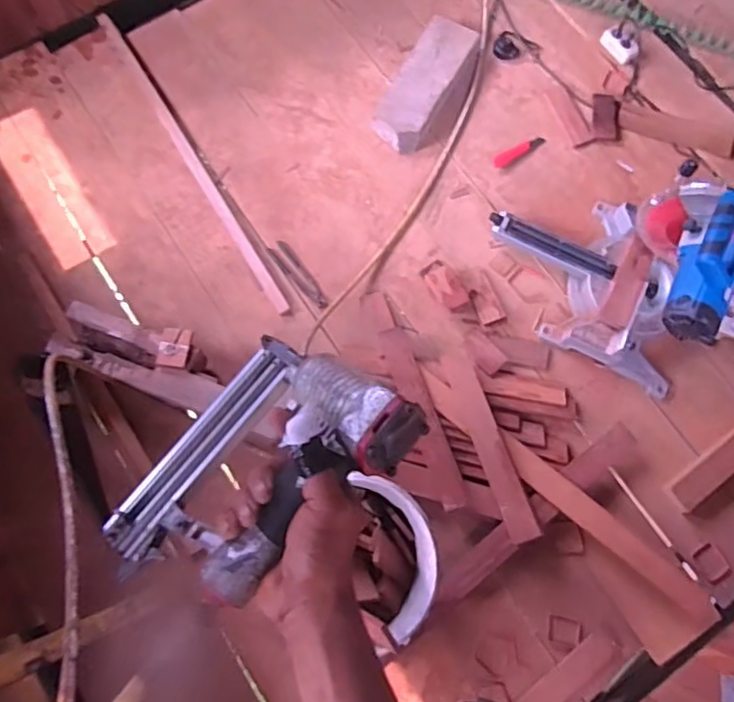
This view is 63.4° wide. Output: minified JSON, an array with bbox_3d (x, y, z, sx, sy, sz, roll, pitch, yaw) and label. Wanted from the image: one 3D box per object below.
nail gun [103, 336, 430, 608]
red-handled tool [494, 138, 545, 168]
[{"bbox_3d":[-0.087,0.095,0.459,0.167,0.069,0.228,32,80,41],"label":"nail gun"},{"bbox_3d":[0.437,-0.572,1.704,0.161,0.011,0.037,-27,77,-9],"label":"red-handled tool"}]

